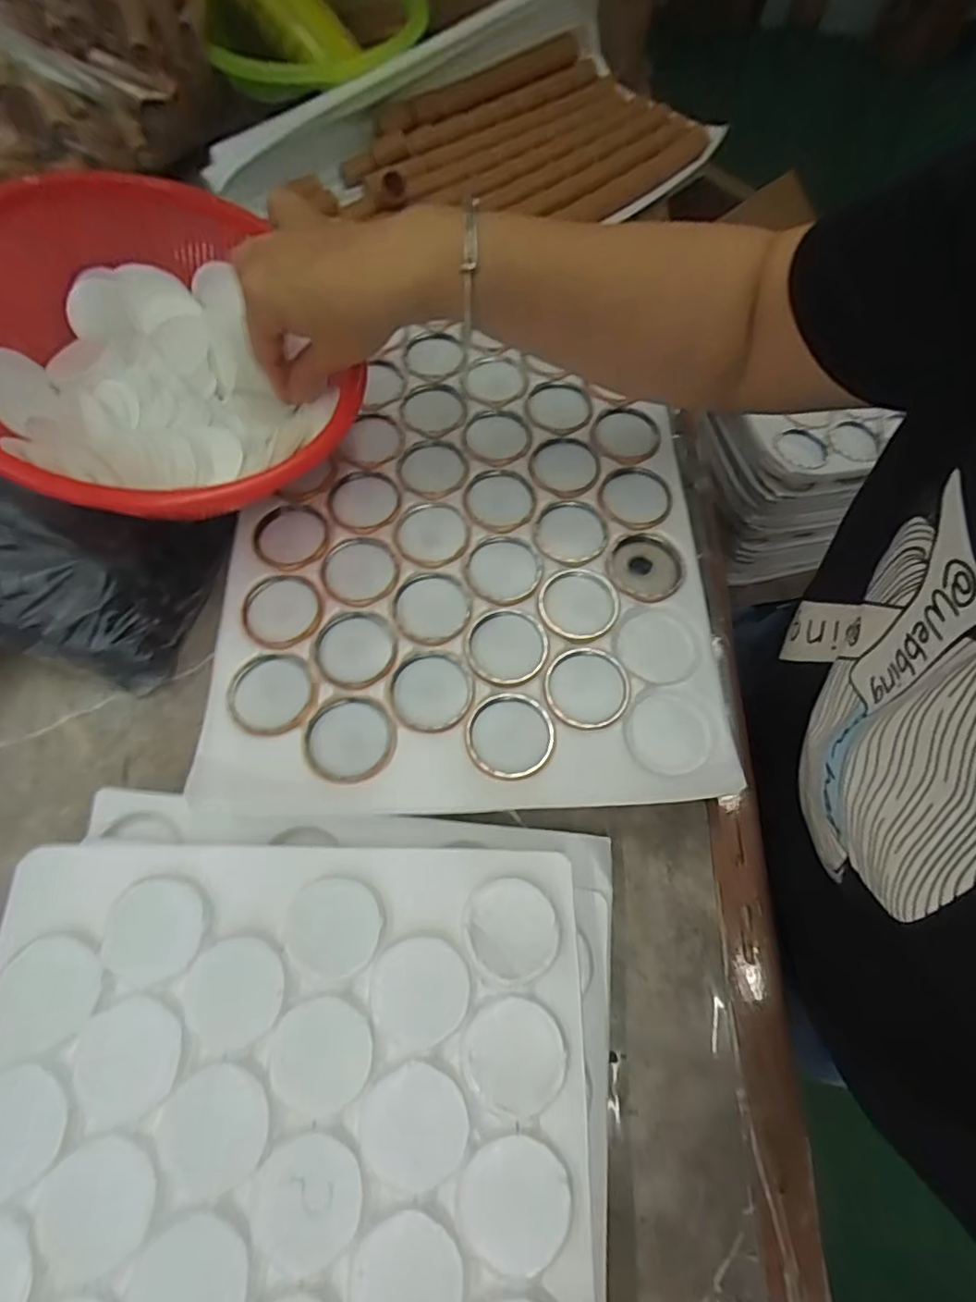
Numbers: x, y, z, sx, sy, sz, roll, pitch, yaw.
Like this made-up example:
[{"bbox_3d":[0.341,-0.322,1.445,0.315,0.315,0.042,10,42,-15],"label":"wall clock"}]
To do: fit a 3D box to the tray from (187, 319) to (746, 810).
[{"bbox_3d":[-0.017,-0.072,0.395,0.302,0.018,0.371,-2,68,-1],"label":"tray"}]

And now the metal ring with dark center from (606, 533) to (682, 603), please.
[{"bbox_3d":[0.102,-0.055,0.396,0.047,0.006,0.048,-4,68,-2],"label":"metal ring with dark center"}]

